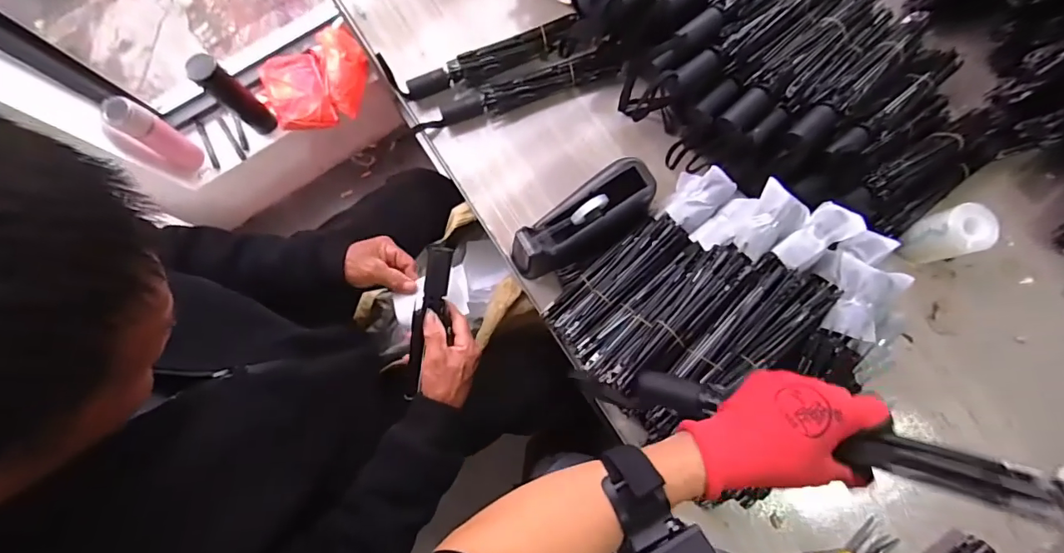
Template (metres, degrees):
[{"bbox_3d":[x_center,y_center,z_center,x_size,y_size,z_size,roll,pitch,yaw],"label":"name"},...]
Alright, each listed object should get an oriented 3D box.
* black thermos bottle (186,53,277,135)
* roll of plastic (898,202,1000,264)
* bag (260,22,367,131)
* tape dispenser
[{"bbox_3d":[-0.659,-0.397,1.044,0.068,0.215,0.062,41,85,8],"label":"black thermos bottle"},{"bbox_3d":[0.541,-0.054,0.613,0.065,0.093,0.060,-11,81,1],"label":"roll of plastic"},{"bbox_3d":[-0.521,-0.486,1.107,0.272,0.132,0.198,-23,81,-1],"label":"bag"},{"bbox_3d":[0.064,-0.068,0.605,0.212,0.094,0.080,-35,81,10],"label":"tape dispenser"}]

